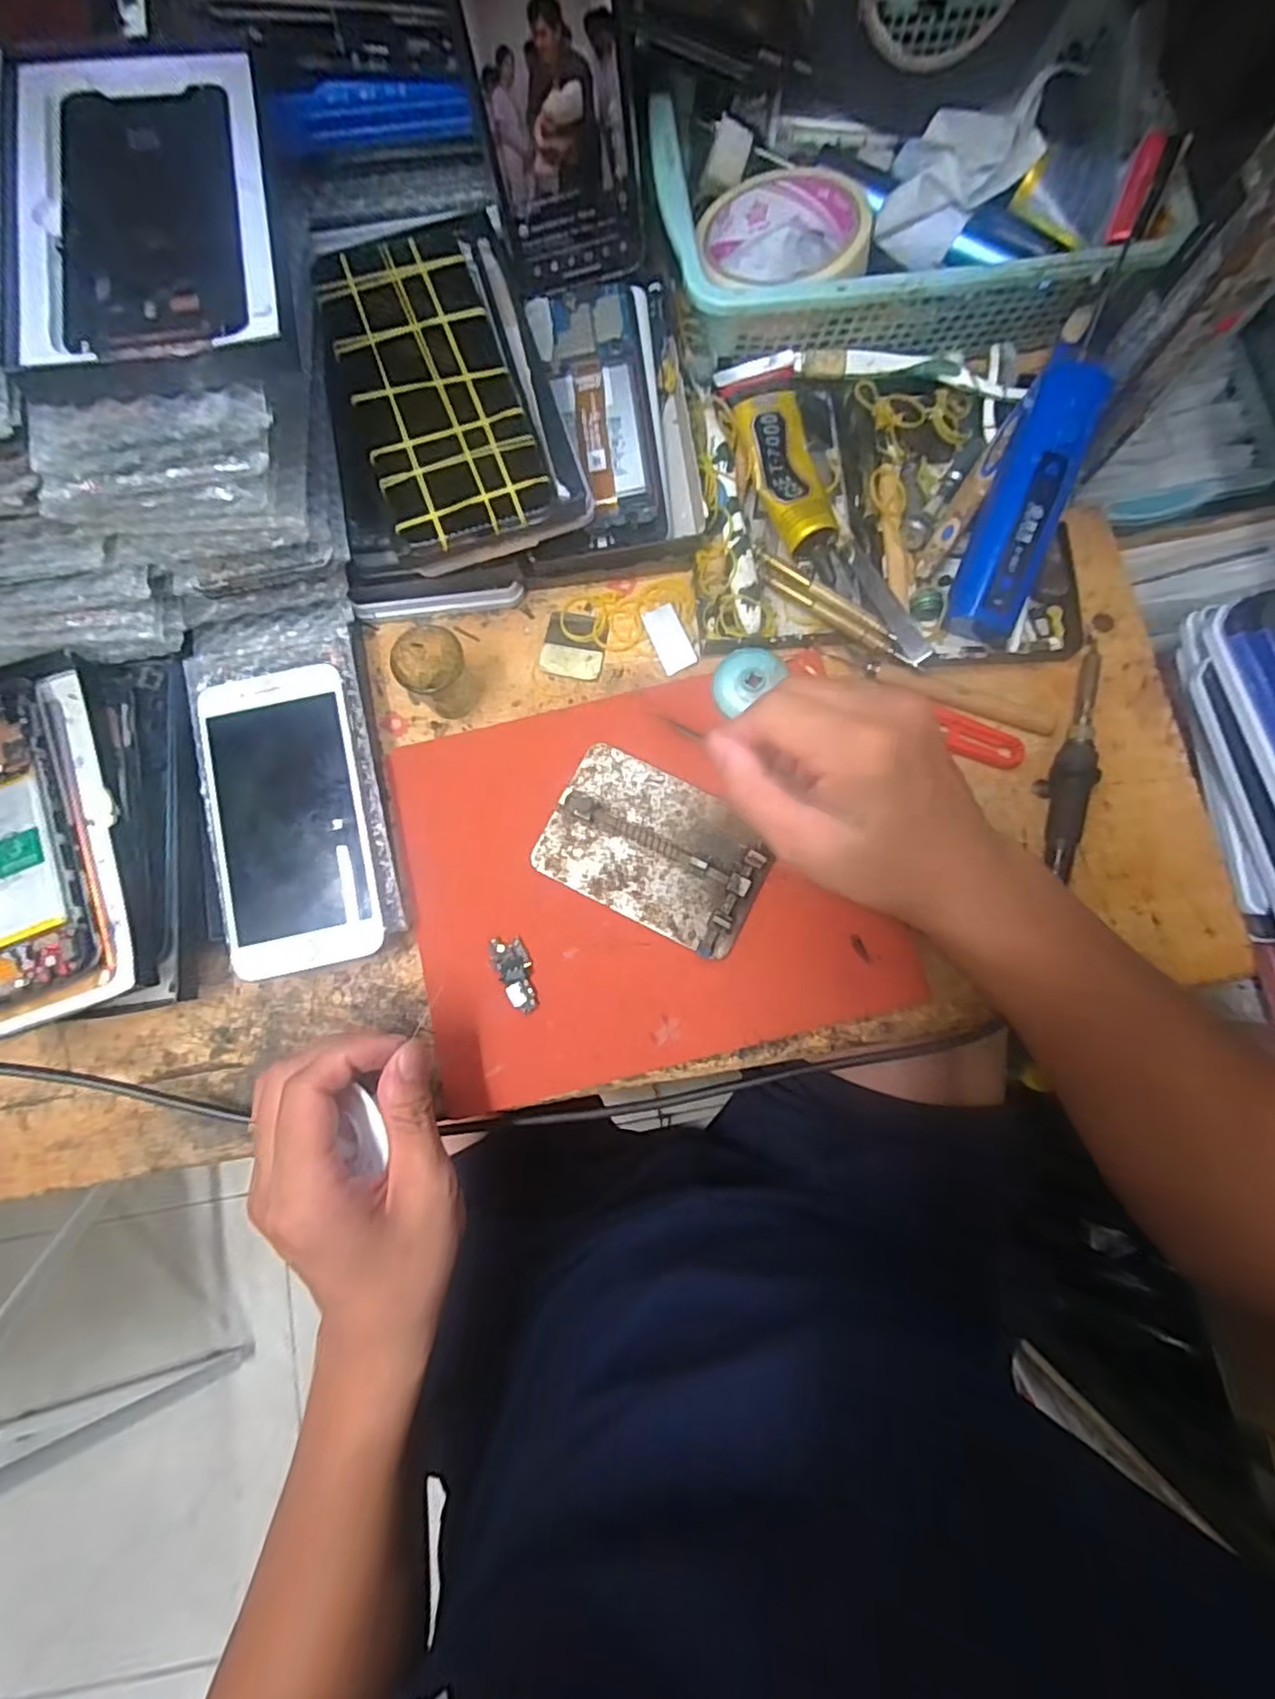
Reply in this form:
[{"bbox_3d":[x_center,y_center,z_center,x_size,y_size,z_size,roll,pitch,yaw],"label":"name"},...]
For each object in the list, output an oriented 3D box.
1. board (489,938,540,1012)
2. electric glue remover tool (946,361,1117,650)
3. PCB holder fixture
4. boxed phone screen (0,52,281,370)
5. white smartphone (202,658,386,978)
[{"bbox_3d":[-0.064,0.066,0.341,0.018,0.004,0.041,-21,81,-2],"label":"board"},{"bbox_3d":[0.209,-0.185,0.348,0.039,0.034,0.138,18,102,4],"label":"electric glue remover tool"},{"bbox_3d":[0.011,-0.002,0.347,0.116,0.014,0.079,27,82,5],"label":"PCB holder fixture"},{"bbox_3d":[-0.198,-0.264,0.259,0.095,0.019,0.162,-11,81,-1],"label":"boxed phone screen"},{"bbox_3d":[-0.181,-0.017,0.336,0.077,0.008,0.157,-12,84,-1],"label":"white smartphone"}]

